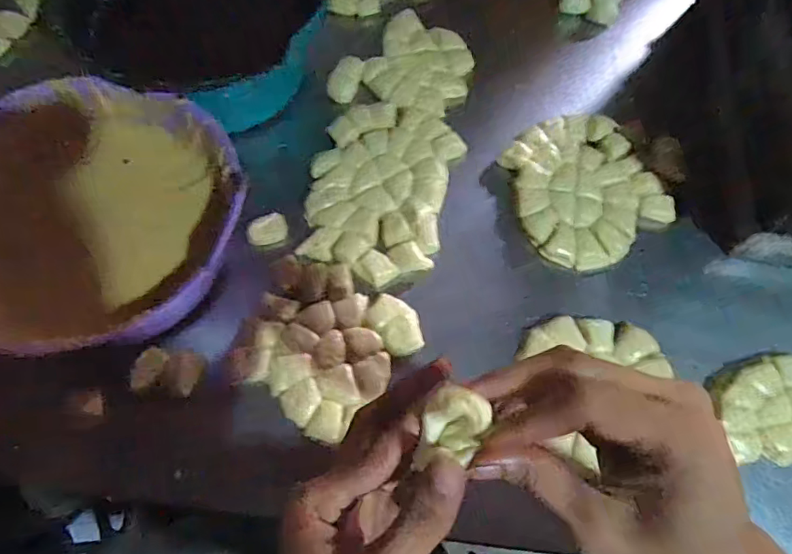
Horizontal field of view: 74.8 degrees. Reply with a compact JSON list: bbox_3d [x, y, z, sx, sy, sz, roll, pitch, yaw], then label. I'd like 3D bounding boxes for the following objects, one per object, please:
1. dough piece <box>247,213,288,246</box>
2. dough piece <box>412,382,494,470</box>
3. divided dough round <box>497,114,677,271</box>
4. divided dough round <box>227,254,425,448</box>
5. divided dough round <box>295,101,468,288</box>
[{"bbox_3d":[-0.144,-0.051,0.584,0.044,0.023,0.033,-22,70,-11],"label":"dough piece"},{"bbox_3d":[0.025,0.065,0.227,0.026,0.021,0.032,9,67,1],"label":"dough piece"},{"bbox_3d":[0.224,-0.107,0.628,0.176,0.036,0.192,1,68,-2],"label":"divided dough round"},{"bbox_3d":[-0.077,0.065,0.531,0.163,0.017,0.158,30,70,10],"label":"divided dough round"},{"bbox_3d":[-0.017,-0.108,0.614,0.159,0.018,0.232,14,68,4],"label":"divided dough round"}]

